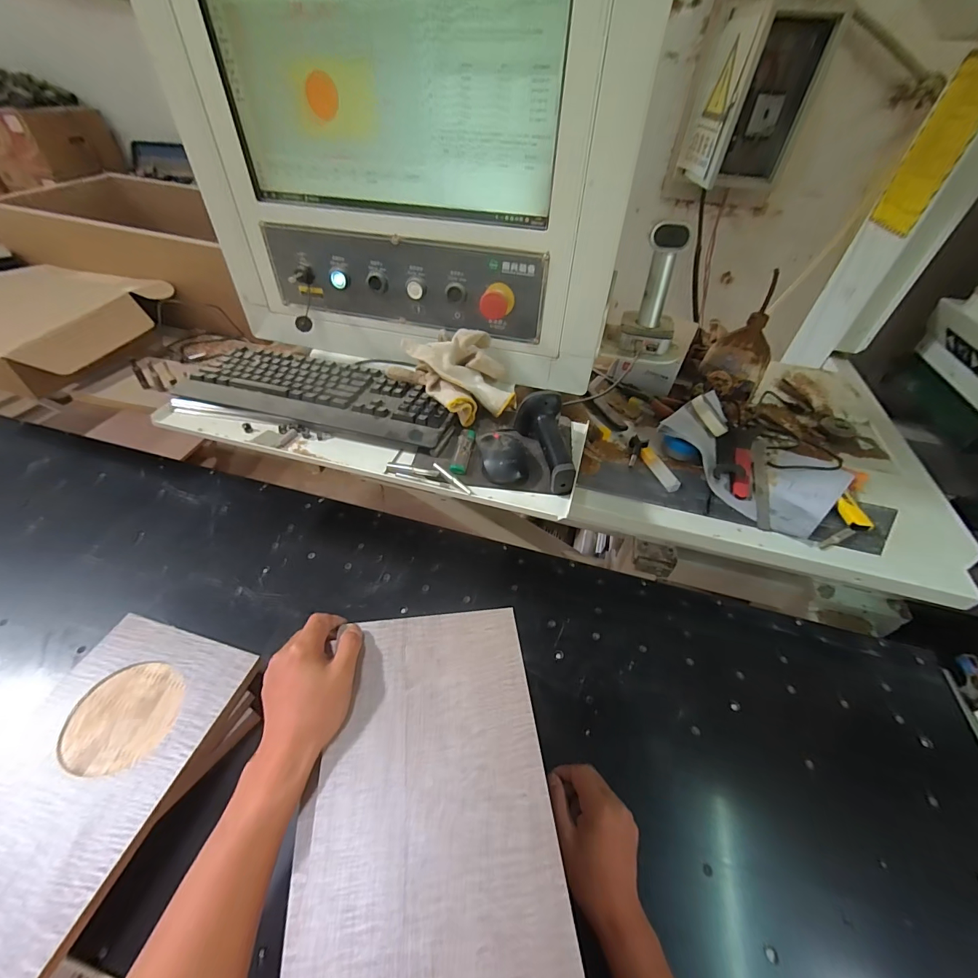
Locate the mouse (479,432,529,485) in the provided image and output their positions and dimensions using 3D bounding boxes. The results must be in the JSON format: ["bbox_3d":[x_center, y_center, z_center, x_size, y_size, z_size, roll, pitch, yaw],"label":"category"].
[{"bbox_3d":[0.020,-0.049,0.564,0.067,0.035,0.092,-6,46,-10],"label":"mouse"}]

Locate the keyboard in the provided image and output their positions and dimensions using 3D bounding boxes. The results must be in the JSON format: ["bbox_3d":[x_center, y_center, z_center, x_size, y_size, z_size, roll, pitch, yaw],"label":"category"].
[{"bbox_3d":[-0.261,-0.163,0.660,0.437,0.024,0.158,15,46,10],"label":"keyboard"}]

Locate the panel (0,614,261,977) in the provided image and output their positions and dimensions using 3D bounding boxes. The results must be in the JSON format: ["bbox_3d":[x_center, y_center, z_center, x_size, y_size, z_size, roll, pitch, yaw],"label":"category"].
[{"bbox_3d":[-0.440,0.299,0.433,0.230,0.022,0.317,14,46,14],"label":"panel"}]

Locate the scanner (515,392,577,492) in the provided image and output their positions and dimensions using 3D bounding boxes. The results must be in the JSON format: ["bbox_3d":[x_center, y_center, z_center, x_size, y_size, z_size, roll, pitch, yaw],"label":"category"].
[{"bbox_3d":[0.078,-0.071,0.557,0.076,0.071,0.150,4,45,-1],"label":"scanner"}]

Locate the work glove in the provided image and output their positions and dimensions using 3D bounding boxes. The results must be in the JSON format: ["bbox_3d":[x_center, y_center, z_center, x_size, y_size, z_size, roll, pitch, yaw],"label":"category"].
[{"bbox_3d":[-0.050,-0.183,0.631,0.134,0.089,0.174,-30,54,-29],"label":"work glove"}]

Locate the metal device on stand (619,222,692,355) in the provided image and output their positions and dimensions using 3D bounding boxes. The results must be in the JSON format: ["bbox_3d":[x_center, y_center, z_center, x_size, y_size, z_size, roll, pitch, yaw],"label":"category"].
[{"bbox_3d":[0.249,-0.287,0.599,0.079,0.158,0.103,9,48,6],"label":"metal device on stand"}]

